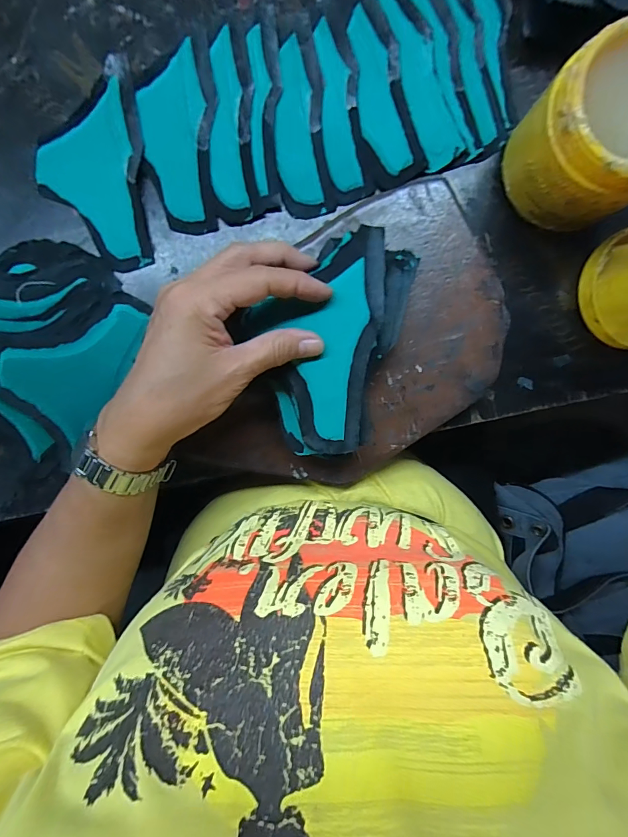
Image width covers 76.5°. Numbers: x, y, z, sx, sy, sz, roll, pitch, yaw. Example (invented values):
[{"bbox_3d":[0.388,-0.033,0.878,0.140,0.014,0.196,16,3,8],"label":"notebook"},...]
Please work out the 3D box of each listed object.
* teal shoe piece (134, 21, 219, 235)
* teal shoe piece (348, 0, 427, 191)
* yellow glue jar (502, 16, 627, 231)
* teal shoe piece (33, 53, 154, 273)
[{"bbox_3d":[-0.099,-0.211,0.296,0.056,0.010,0.131,-4,93,0],"label":"teal shoe piece"},{"bbox_3d":[0.047,-0.248,0.299,0.041,0.014,0.138,-17,93,0],"label":"teal shoe piece"},{"bbox_3d":[0.188,-0.186,0.262,0.089,0.074,0.085,0,93,0],"label":"yellow glue jar"},{"bbox_3d":[-0.168,-0.187,0.298,0.079,0.008,0.140,-2,93,0],"label":"teal shoe piece"}]

